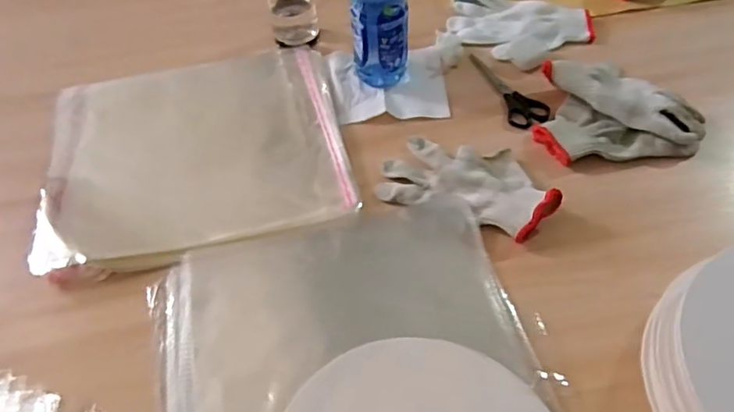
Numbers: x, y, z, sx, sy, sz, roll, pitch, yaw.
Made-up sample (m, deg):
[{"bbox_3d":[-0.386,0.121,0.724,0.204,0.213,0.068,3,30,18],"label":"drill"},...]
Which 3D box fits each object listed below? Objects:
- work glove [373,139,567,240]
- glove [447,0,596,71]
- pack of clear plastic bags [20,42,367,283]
[{"bbox_3d":[0.111,-0.030,0.596,0.182,0.029,0.097,18,54,16],"label":"work glove"},{"bbox_3d":[0.215,-0.251,0.771,0.195,0.021,0.136,12,52,12],"label":"glove"},{"bbox_3d":[-0.203,-0.075,0.663,0.339,0.022,0.306,-13,51,-8],"label":"pack of clear plastic bags"}]

